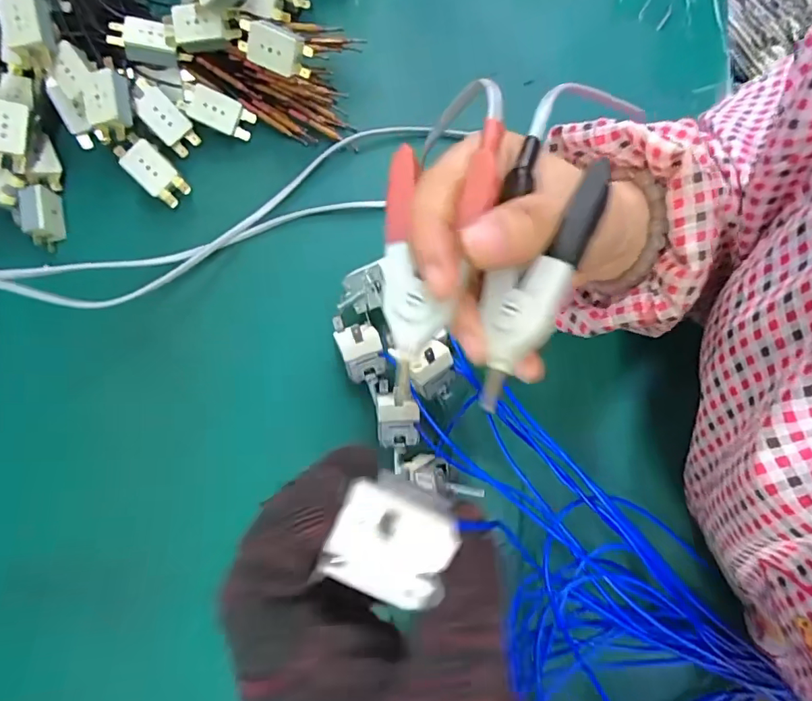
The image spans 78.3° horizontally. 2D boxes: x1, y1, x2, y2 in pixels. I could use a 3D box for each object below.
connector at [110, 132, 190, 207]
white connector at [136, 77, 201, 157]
[{"bbox_3d":[-0.203,-0.144,0.398,0.028,0.012,0.059,-46,105,-8],"label":"connector"},{"bbox_3d":[-0.198,-0.191,0.408,0.027,0.011,0.059,-41,119,-7],"label":"white connector"}]

